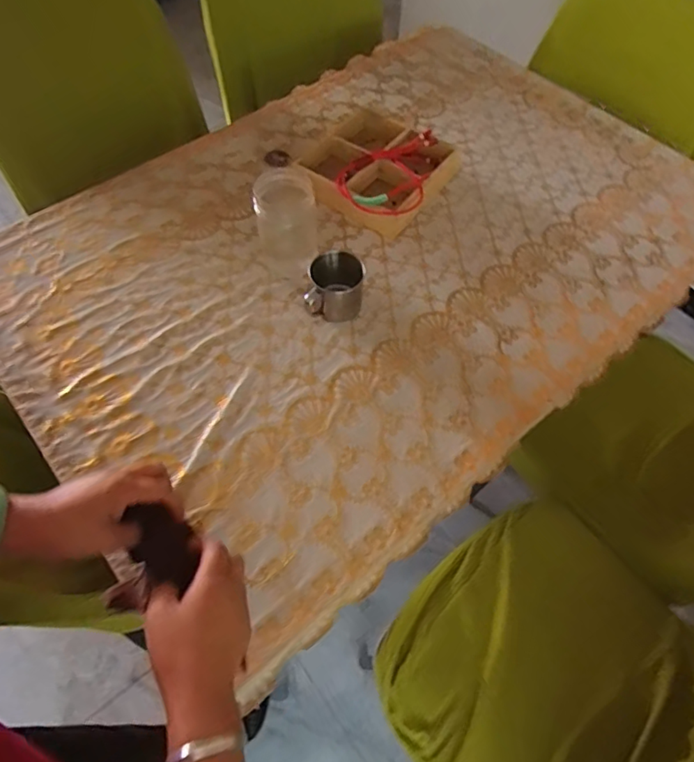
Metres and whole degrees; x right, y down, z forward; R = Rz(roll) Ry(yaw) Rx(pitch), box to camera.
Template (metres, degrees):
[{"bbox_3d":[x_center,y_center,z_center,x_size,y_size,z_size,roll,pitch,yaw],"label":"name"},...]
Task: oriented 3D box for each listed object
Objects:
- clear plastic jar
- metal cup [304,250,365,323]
[{"bbox_3d":[-0.083,-0.228,0.741,0.083,0.135,0.076,1,59,-2],"label":"clear plastic jar"},{"bbox_3d":[-0.019,-0.130,0.717,0.077,0.076,0.071,1,59,-2],"label":"metal cup"}]

